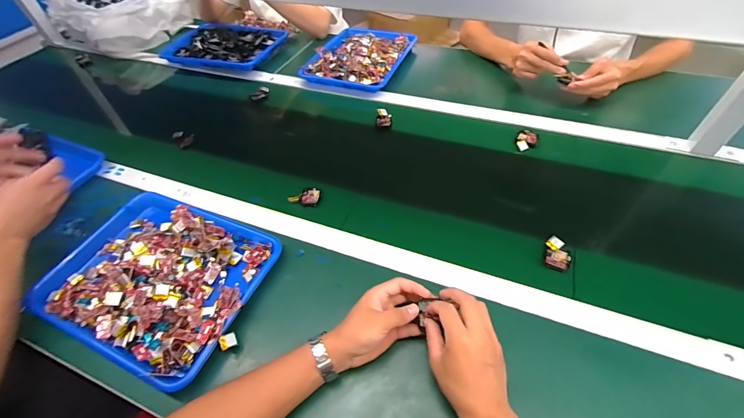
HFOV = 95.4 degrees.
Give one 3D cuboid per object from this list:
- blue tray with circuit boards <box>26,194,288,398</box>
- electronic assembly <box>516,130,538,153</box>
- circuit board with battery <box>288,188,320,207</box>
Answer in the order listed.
[{"bbox_3d":[-0.337,0.099,0.542,0.338,0.045,0.259,17,54,18],"label":"blue tray with circuit boards"},{"bbox_3d":[0.327,-0.144,0.714,0.039,0.012,0.056,17,53,18],"label":"electronic assembly"},{"bbox_3d":[-0.129,-0.022,0.643,0.057,0.023,0.029,-4,50,2],"label":"circuit board with battery"}]

